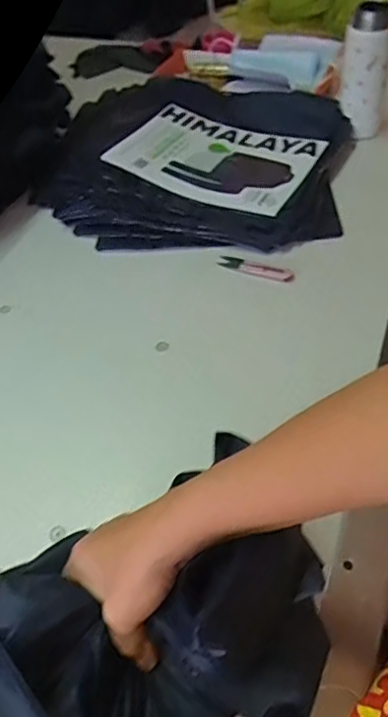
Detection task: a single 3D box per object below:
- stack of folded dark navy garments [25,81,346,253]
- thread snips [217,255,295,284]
[{"bbox_3d":[0.004,-0.320,0.887,0.439,0.052,0.410,6,49,11],"label":"stack of folded dark navy garments"},{"bbox_3d":[0.082,-0.117,0.740,0.101,0.009,0.019,16,52,19],"label":"thread snips"}]

